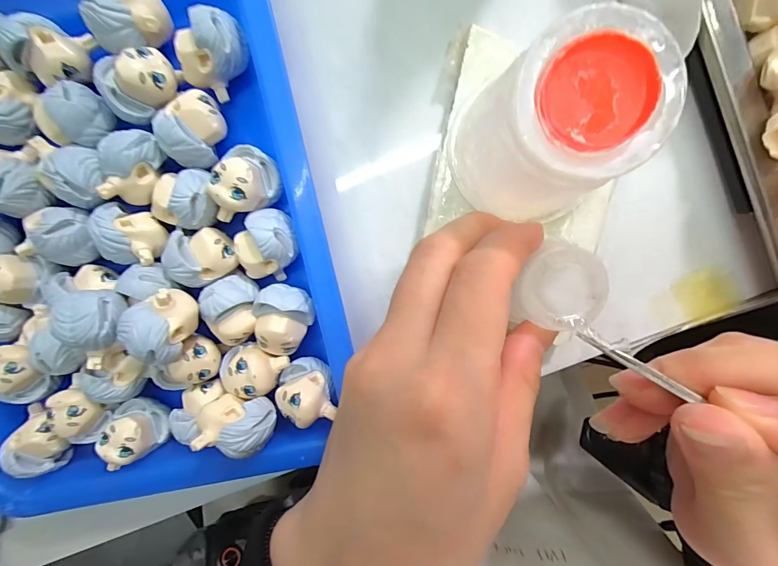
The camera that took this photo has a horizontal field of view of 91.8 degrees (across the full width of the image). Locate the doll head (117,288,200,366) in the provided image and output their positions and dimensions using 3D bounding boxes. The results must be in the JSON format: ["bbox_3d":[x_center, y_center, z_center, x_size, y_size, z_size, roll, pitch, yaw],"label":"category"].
[{"bbox_3d":[-0.083,0.017,0.141,0.021,0.021,0.023,0,98,3],"label":"doll head"}]

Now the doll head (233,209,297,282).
[{"bbox_3d":[-0.048,-0.015,0.150,0.023,0.020,0.028,34,99,-2],"label":"doll head"}]

